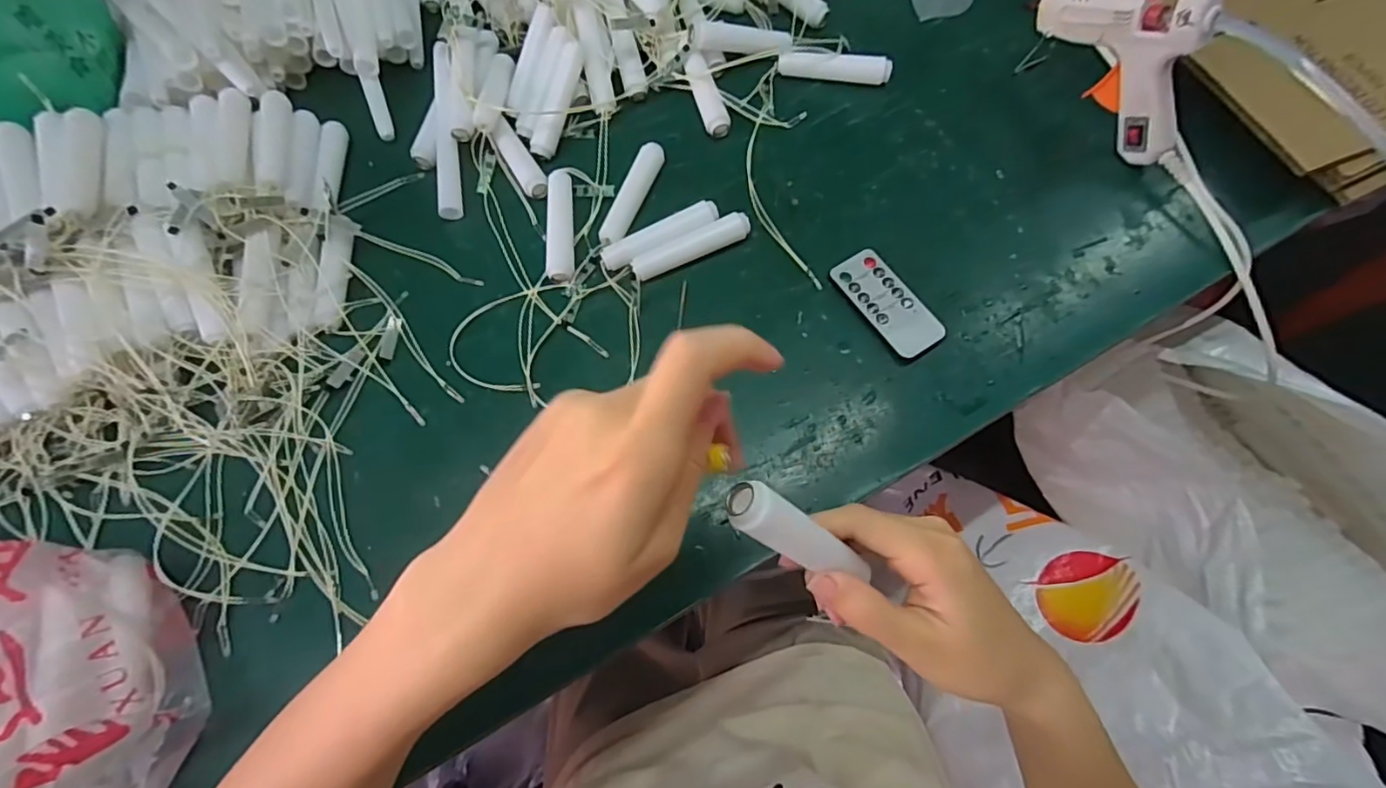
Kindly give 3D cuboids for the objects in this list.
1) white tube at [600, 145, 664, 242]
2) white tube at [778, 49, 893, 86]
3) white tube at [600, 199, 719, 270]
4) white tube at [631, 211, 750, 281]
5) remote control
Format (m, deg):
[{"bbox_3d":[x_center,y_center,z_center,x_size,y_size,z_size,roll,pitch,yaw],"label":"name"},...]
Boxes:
[{"bbox_3d":[-0.045,-0.147,0.432,0.017,0.015,0.089,20,71,9],"label":"white tube"},{"bbox_3d":[0.115,-0.266,0.476,0.089,0.021,0.016,8,70,5],"label":"white tube"},{"bbox_3d":[-0.024,-0.113,0.419,0.087,0.015,0.021,-28,71,-8],"label":"white tube"},{"bbox_3d":[-0.002,-0.104,0.416,0.087,0.017,0.017,-23,70,-7],"label":"white tube"},{"bbox_3d":[0.133,-0.062,0.400,0.038,0.006,0.083,-32,71,-10],"label":"remote control"}]

